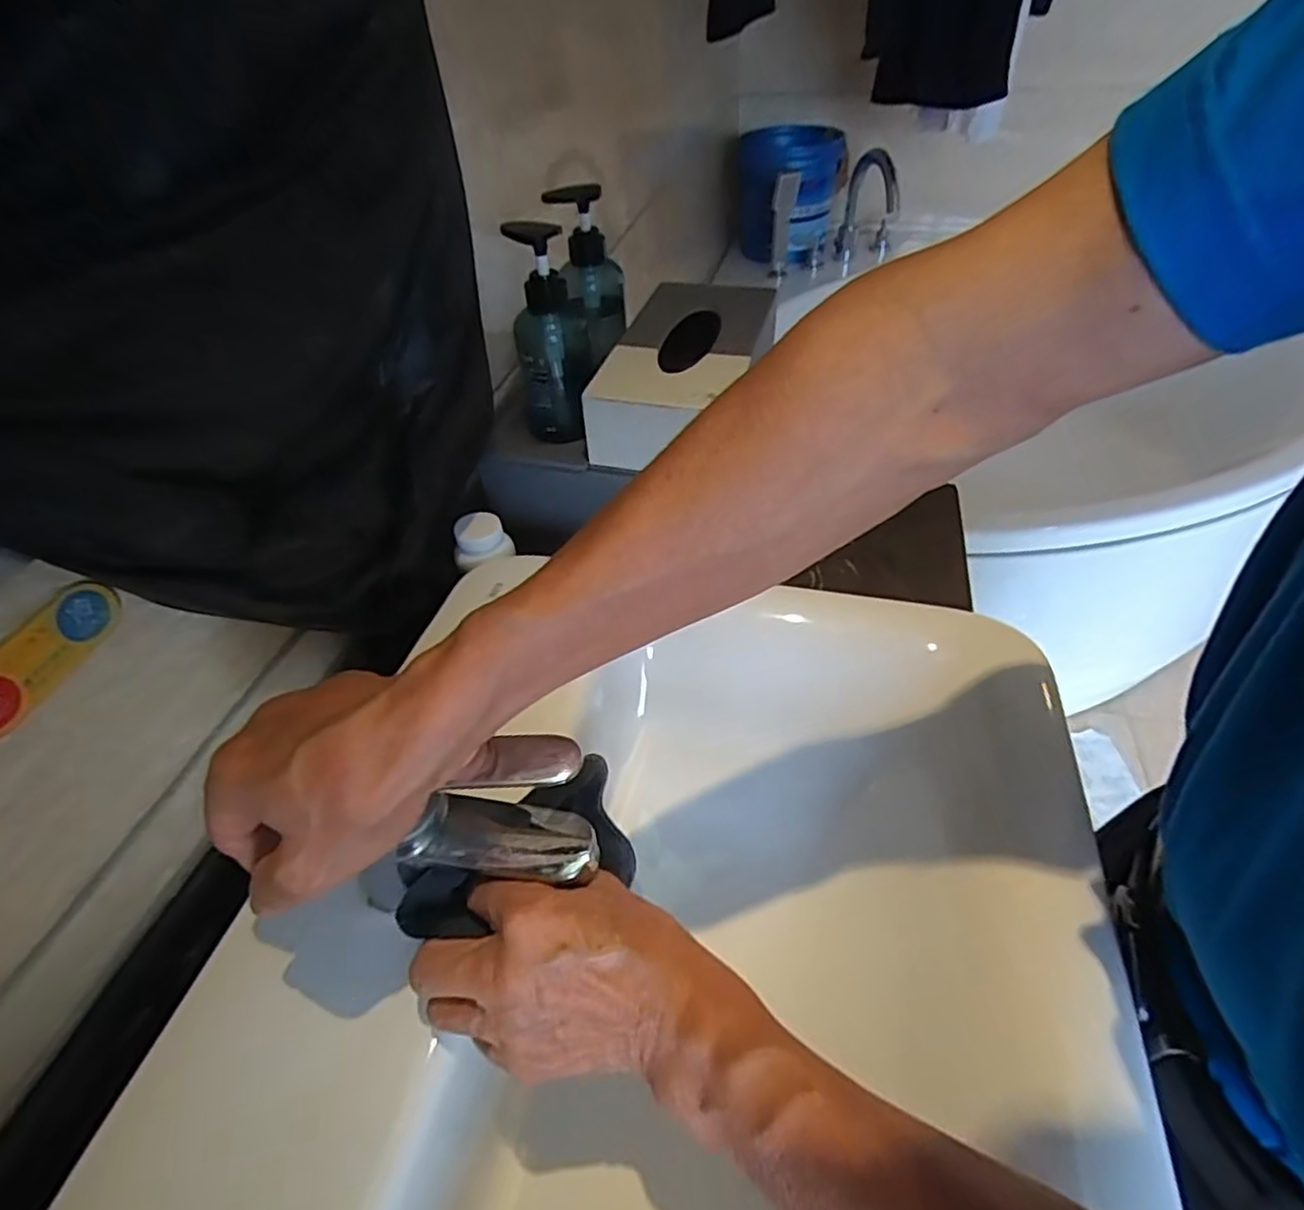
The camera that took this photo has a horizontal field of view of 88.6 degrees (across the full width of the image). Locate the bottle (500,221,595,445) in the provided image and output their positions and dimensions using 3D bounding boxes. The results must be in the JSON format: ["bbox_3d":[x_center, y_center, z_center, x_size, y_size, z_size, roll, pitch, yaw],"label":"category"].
[{"bbox_3d":[-0.085,-0.230,0.572,0.065,0.169,0.060,-9,45,-6],"label":"bottle"}]

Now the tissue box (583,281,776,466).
[{"bbox_3d":[0.033,-0.213,0.606,0.122,0.069,0.226,11,47,14],"label":"tissue box"}]

